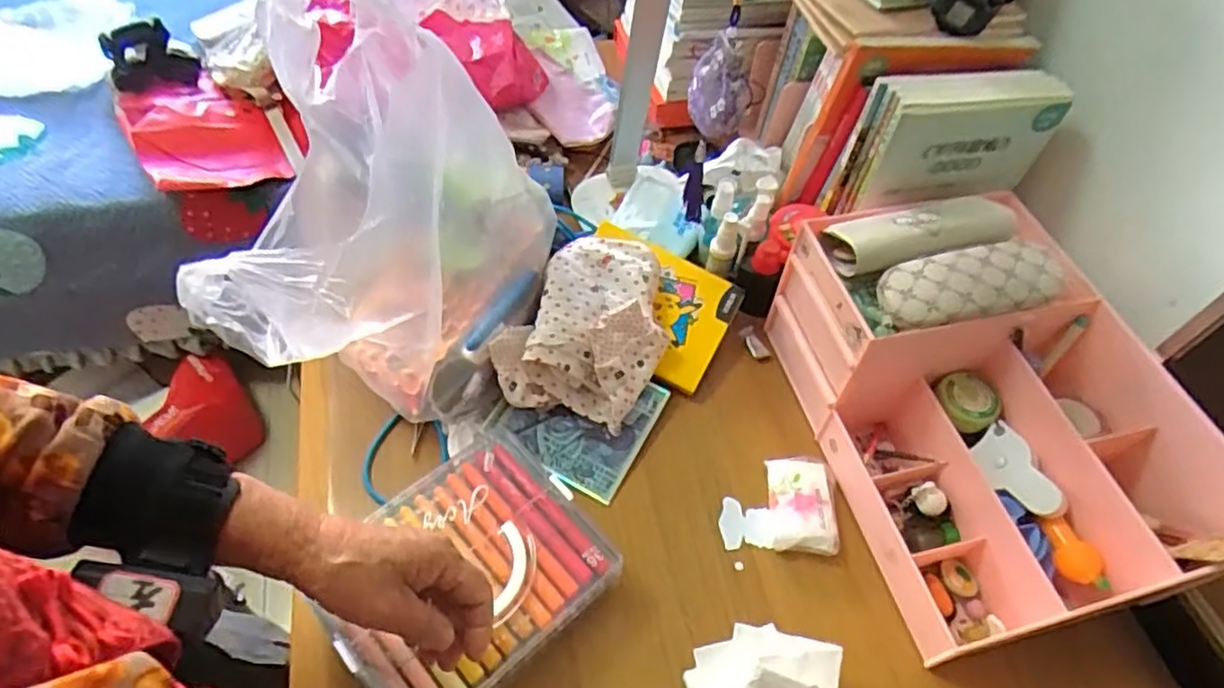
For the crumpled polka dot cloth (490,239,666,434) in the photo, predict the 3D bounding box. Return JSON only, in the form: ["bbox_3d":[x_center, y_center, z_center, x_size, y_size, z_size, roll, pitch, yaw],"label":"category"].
[{"bbox_3d":[-0.016,-0.010,0.681,0.131,0.093,0.201,24,56,14],"label":"crumpled polka dot cloth"}]

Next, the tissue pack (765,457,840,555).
[{"bbox_3d":[0.171,0.145,0.624,0.057,0.022,0.090,4,54,-1],"label":"tissue pack"}]

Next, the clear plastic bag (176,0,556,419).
[{"bbox_3d":[-0.185,-0.106,0.554,0.199,0.310,0.238,15,54,7],"label":"clear plastic bag"}]

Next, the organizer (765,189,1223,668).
[{"bbox_3d":[0.323,0.049,0.595,0.226,0.182,0.350,-11,55,-12],"label":"organizer"}]

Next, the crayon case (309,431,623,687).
[{"bbox_3d":[-0.115,0.177,0.538,0.198,0.025,0.168,-36,63,-26],"label":"crayon case"}]

